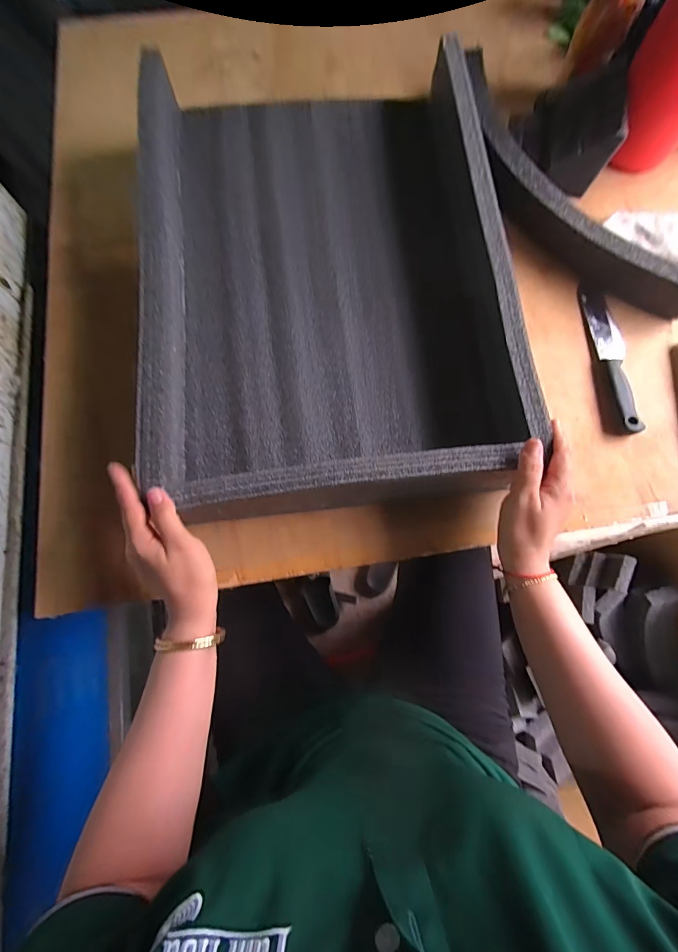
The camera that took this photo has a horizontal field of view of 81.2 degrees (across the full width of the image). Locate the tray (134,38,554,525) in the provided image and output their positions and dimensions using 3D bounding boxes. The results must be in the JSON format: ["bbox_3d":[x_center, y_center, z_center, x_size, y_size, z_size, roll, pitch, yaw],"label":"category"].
[{"bbox_3d":[-0.018,-0.241,0.473,0.388,0.095,0.542,-6,75,-2],"label":"tray"}]

